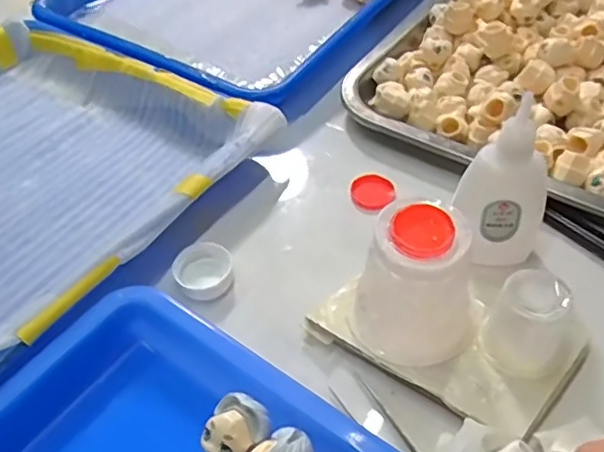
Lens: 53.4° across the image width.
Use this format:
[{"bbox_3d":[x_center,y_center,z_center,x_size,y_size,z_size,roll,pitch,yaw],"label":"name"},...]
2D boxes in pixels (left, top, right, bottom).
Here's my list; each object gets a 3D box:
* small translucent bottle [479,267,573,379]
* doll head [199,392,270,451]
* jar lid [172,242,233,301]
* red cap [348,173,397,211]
[{"bbox_3d":[0.101,0.042,0.262,0.034,0.038,0.036,28,56,25],"label":"small translucent bottle"},{"bbox_3d":[-0.028,0.086,0.248,0.022,0.024,0.028,35,59,29],"label":"doll head"},{"bbox_3d":[-0.052,0.024,0.315,0.029,0.011,0.031,-2,48,2],"label":"jar lid"},{"bbox_3d":[0.042,-0.020,0.354,0.026,0.005,0.027,-2,48,2],"label":"red cap"}]

